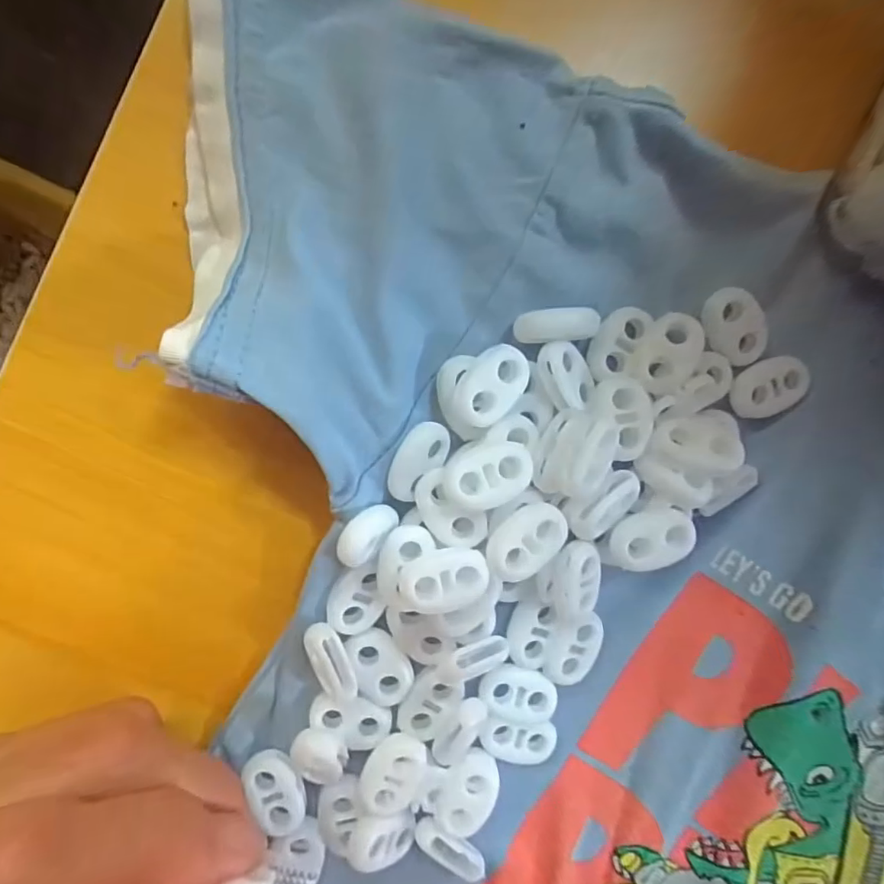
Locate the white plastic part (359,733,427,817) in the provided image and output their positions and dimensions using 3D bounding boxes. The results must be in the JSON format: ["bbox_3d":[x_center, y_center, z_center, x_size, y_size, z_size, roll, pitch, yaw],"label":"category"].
[{"bbox_3d":[-0.013,0.089,0.147,0.016,0.006,0.021,19,93,-8],"label":"white plastic part"}]

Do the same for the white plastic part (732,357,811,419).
[{"bbox_3d":[0.093,-0.015,0.153,0.021,0.005,0.015,-20,97,-4],"label":"white plastic part"}]

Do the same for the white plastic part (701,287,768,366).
[{"bbox_3d":[0.081,-0.031,0.150,0.015,0.006,0.022,-35,98,-2],"label":"white plastic part"}]

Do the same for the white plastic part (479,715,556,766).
[{"bbox_3d":[0.022,0.085,0.154,0.022,0.004,0.013,5,94,-7],"label":"white plastic part"}]

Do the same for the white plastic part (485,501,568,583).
[{"bbox_3d":[0.021,0.025,0.138,0.022,0.008,0.014,-43,98,-1],"label":"white plastic part"}]

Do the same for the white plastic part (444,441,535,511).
[{"bbox_3d":[0.011,0.008,0.136,0.021,0.009,0.015,-22,97,-4],"label":"white plastic part"}]

